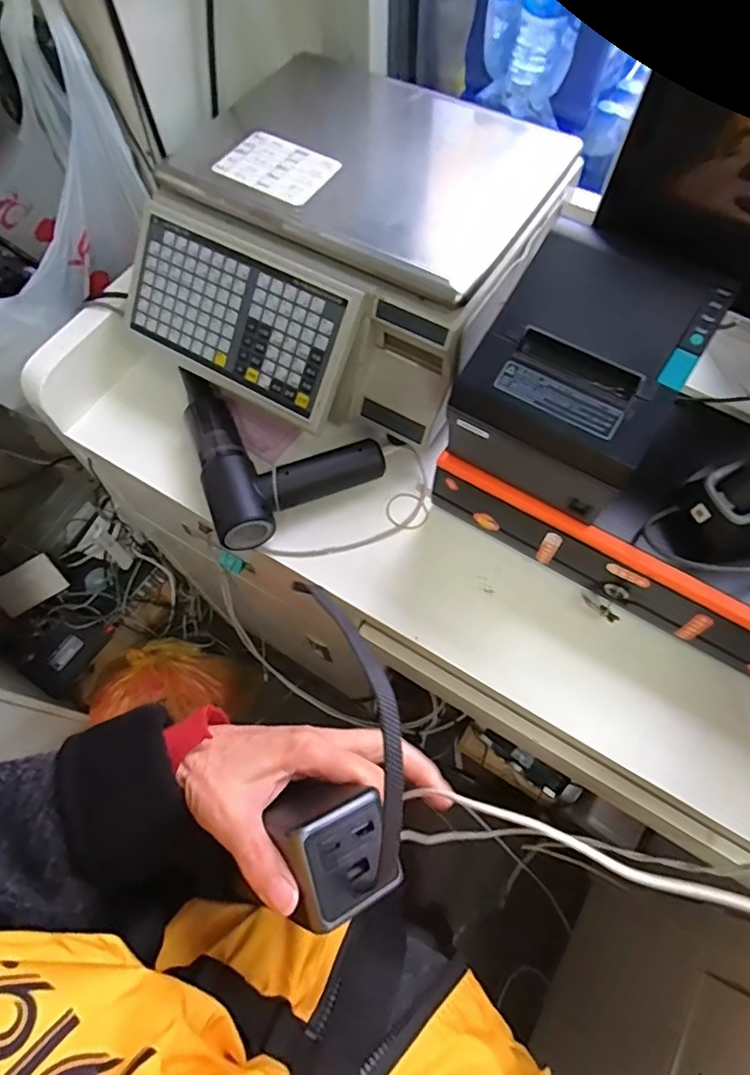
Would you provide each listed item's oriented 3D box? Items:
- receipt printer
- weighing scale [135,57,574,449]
[{"bbox_3d":[0.167,-0.130,0.469,0.153,0.134,0.164,30,70,14],"label":"receipt printer"},{"bbox_3d":[-0.017,-0.352,0.634,0.358,0.174,0.451,25,69,12],"label":"weighing scale"}]

